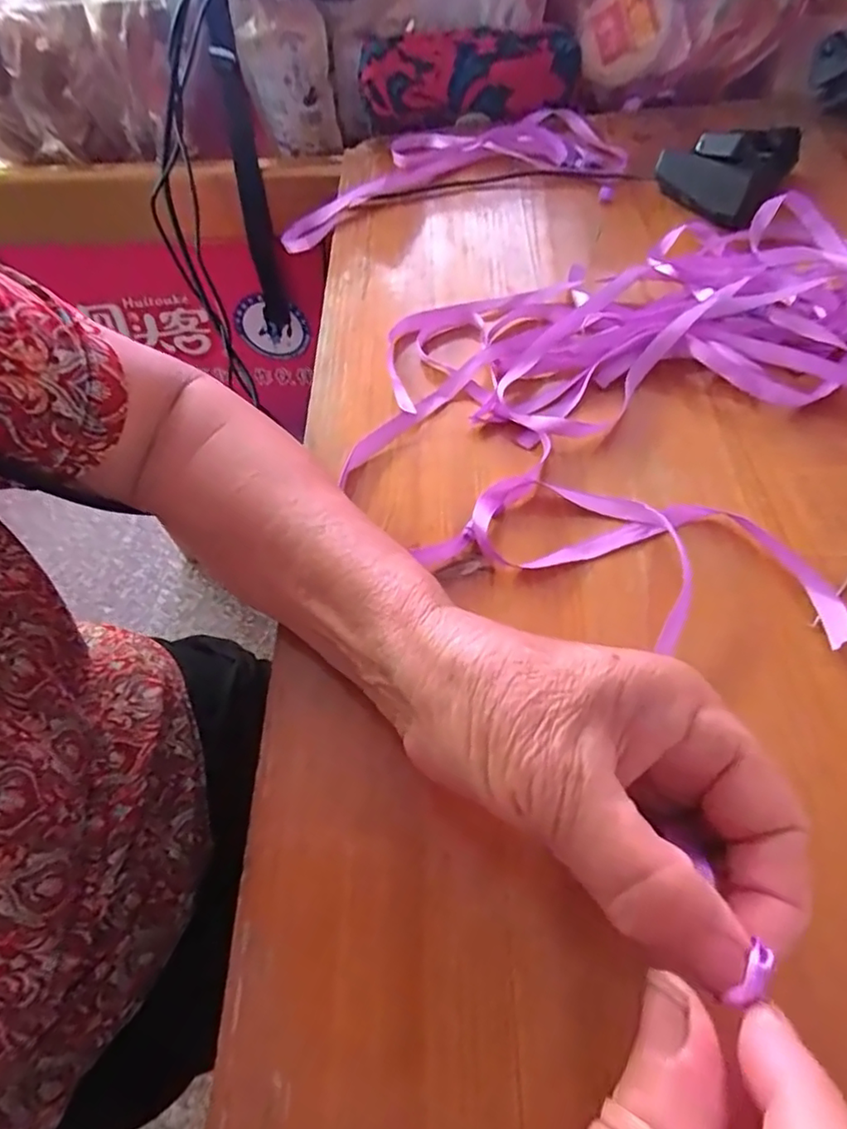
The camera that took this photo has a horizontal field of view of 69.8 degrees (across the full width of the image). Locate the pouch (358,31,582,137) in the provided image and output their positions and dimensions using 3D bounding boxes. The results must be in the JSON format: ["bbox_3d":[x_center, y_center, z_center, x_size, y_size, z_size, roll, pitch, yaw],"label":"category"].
[{"bbox_3d":[0.038,-0.399,0.504,0.179,0.056,0.060,-8,57,-2],"label":"pouch"}]

